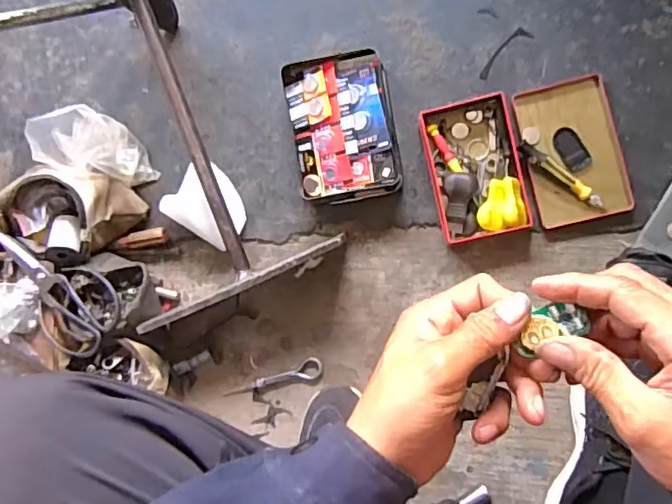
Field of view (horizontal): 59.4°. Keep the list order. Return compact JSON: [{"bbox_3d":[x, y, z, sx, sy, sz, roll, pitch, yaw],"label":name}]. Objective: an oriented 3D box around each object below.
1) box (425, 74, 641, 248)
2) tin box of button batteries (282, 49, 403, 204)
[{"bbox_3d":[0.219,-0.106,0.679,0.212,0.036,0.158,-11,86,9],"label":"box"},{"bbox_3d":[0.009,-0.147,0.701,0.118,0.047,0.168,-9,86,9],"label":"tin box of button batteries"}]

